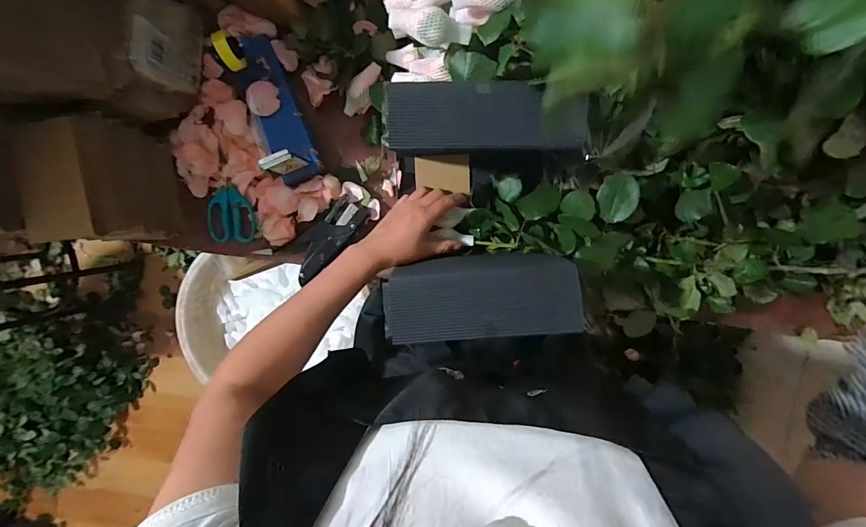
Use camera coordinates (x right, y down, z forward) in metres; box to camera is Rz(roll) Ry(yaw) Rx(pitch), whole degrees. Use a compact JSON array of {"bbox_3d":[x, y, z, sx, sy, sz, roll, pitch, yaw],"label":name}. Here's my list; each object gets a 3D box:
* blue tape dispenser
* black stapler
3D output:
[{"bbox_3d":[-0.230,-0.211,0.536,0.067,0.111,0.200,-21,96,3],"label":"blue tape dispenser"},{"bbox_3d":[-0.165,-0.040,0.618,0.145,0.025,0.063,-43,95,5],"label":"black stapler"}]

